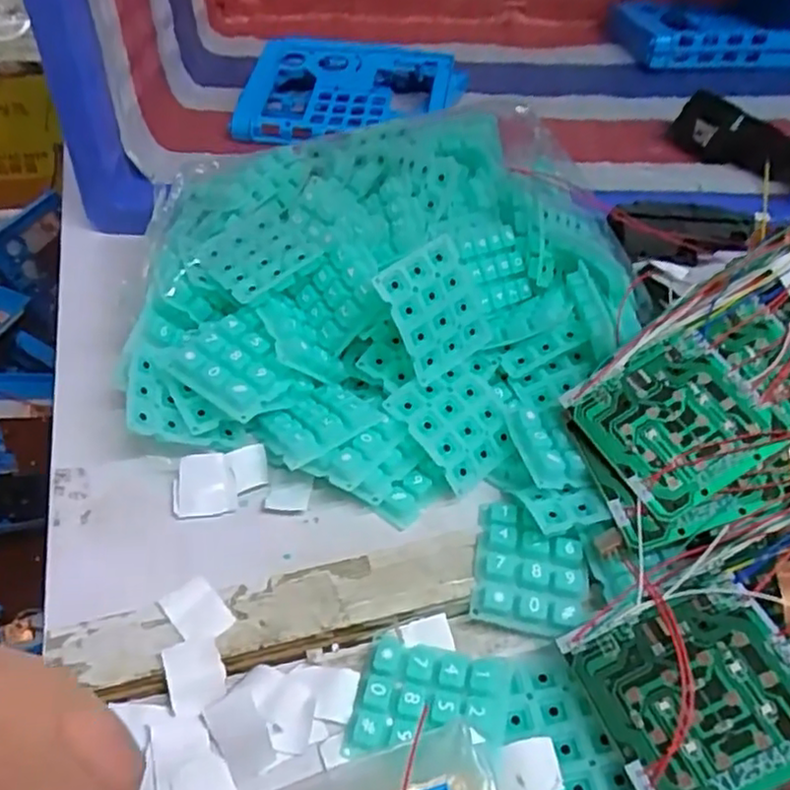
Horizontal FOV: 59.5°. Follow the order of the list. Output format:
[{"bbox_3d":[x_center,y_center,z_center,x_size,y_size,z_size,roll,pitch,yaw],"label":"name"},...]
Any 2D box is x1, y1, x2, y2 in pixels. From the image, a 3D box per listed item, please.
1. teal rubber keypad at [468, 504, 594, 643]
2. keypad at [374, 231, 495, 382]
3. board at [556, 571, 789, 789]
[{"bbox_3d":[0.061,0.073,0.305,0.048,0.006,0.056,10,46,5],"label":"teal rubber keypad"},{"bbox_3d":[0.020,-0.042,0.340,0.051,0.058,0.004,-36,19,-29],"label":"keypad"},{"bbox_3d":[0.109,0.106,0.248,0.071,0.004,0.071,-27,47,3],"label":"board"}]

